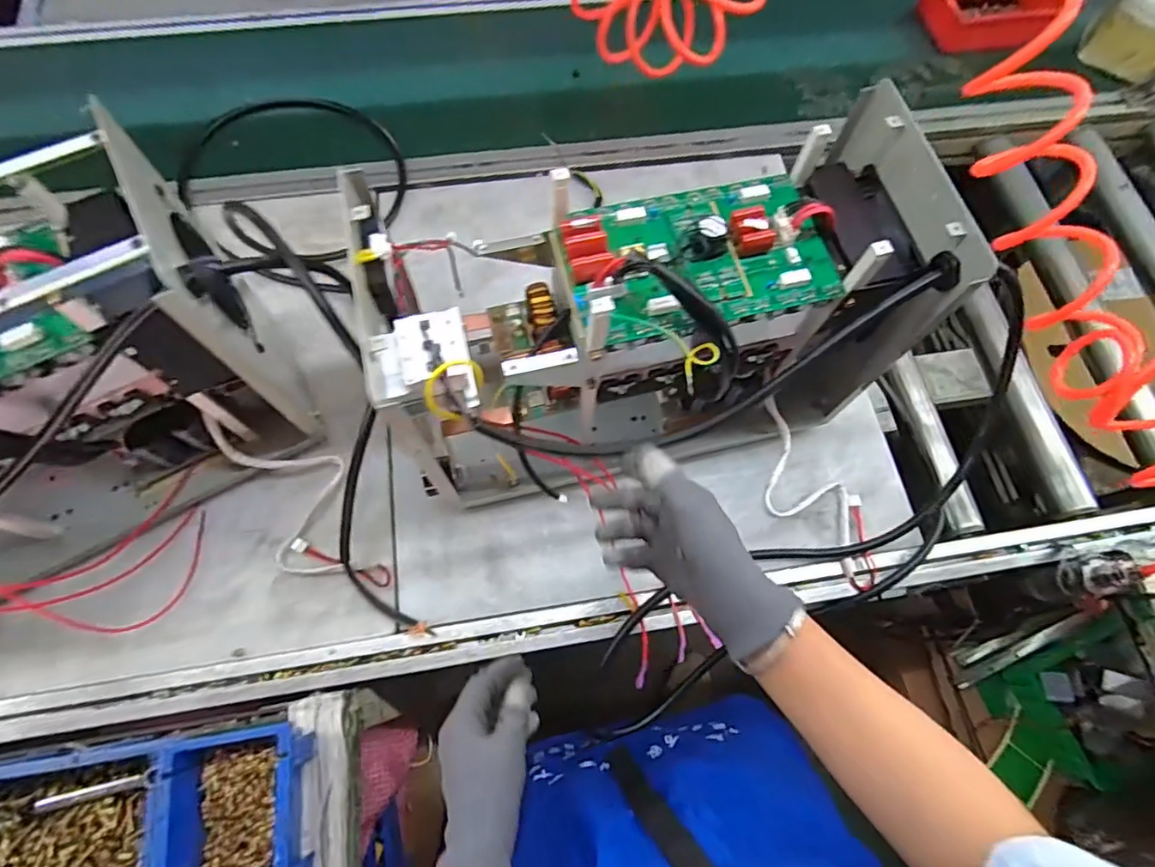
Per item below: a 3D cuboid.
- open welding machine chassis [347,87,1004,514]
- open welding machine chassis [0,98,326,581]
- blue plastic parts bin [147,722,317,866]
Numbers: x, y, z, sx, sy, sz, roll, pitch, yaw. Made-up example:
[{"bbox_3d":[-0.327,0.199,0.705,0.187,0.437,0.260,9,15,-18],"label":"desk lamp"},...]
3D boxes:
[{"bbox_3d":[0.071,-0.097,0.576,0.455,0.305,0.187,-15,71,-7],"label":"open welding machine chassis"},{"bbox_3d":[-0.527,-0.011,0.506,0.469,0.299,0.189,-27,73,-11],"label":"open welding machine chassis"},{"bbox_3d":[-0.281,0.332,0.480,0.108,0.071,0.158,-9,70,-5],"label":"blue plastic parts bin"}]

